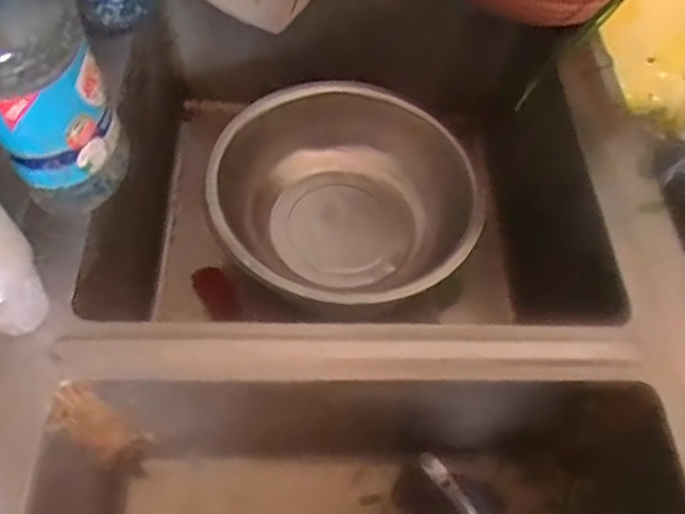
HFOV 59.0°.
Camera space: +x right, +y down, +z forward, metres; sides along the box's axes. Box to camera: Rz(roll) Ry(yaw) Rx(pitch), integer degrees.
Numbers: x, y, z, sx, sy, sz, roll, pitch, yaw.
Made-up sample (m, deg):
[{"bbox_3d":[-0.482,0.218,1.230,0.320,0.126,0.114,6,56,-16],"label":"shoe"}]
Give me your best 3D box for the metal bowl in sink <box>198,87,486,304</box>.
[{"bbox_3d":[-0.001,-0.060,0.795,0.304,0.145,0.310,1,58,-2],"label":"metal bowl in sink"}]

